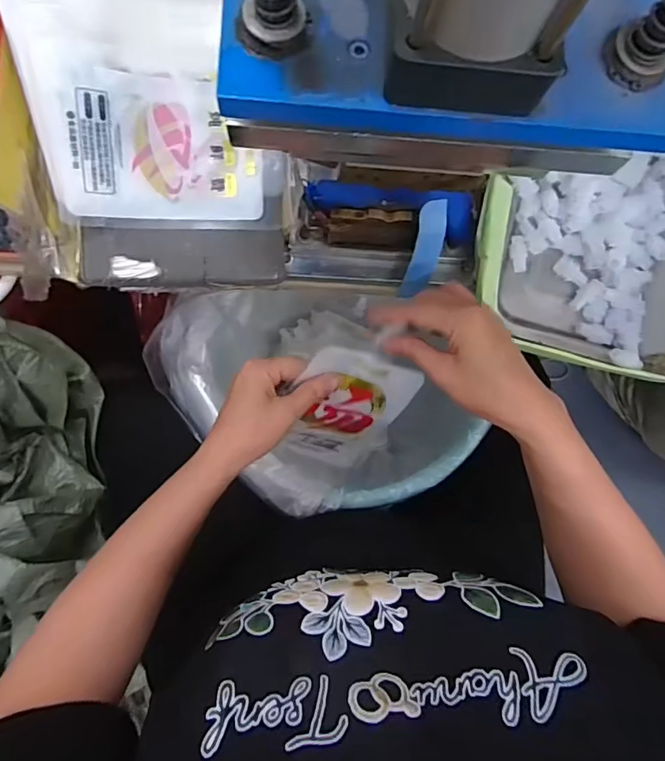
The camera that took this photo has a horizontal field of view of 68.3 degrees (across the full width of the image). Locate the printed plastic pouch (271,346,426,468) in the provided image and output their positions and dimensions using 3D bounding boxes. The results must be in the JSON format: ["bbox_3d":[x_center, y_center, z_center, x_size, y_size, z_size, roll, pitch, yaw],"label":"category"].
[{"bbox_3d":[0.011,0.036,0.469,0.100,0.160,0.016,11,47,-10],"label":"printed plastic pouch"}]

